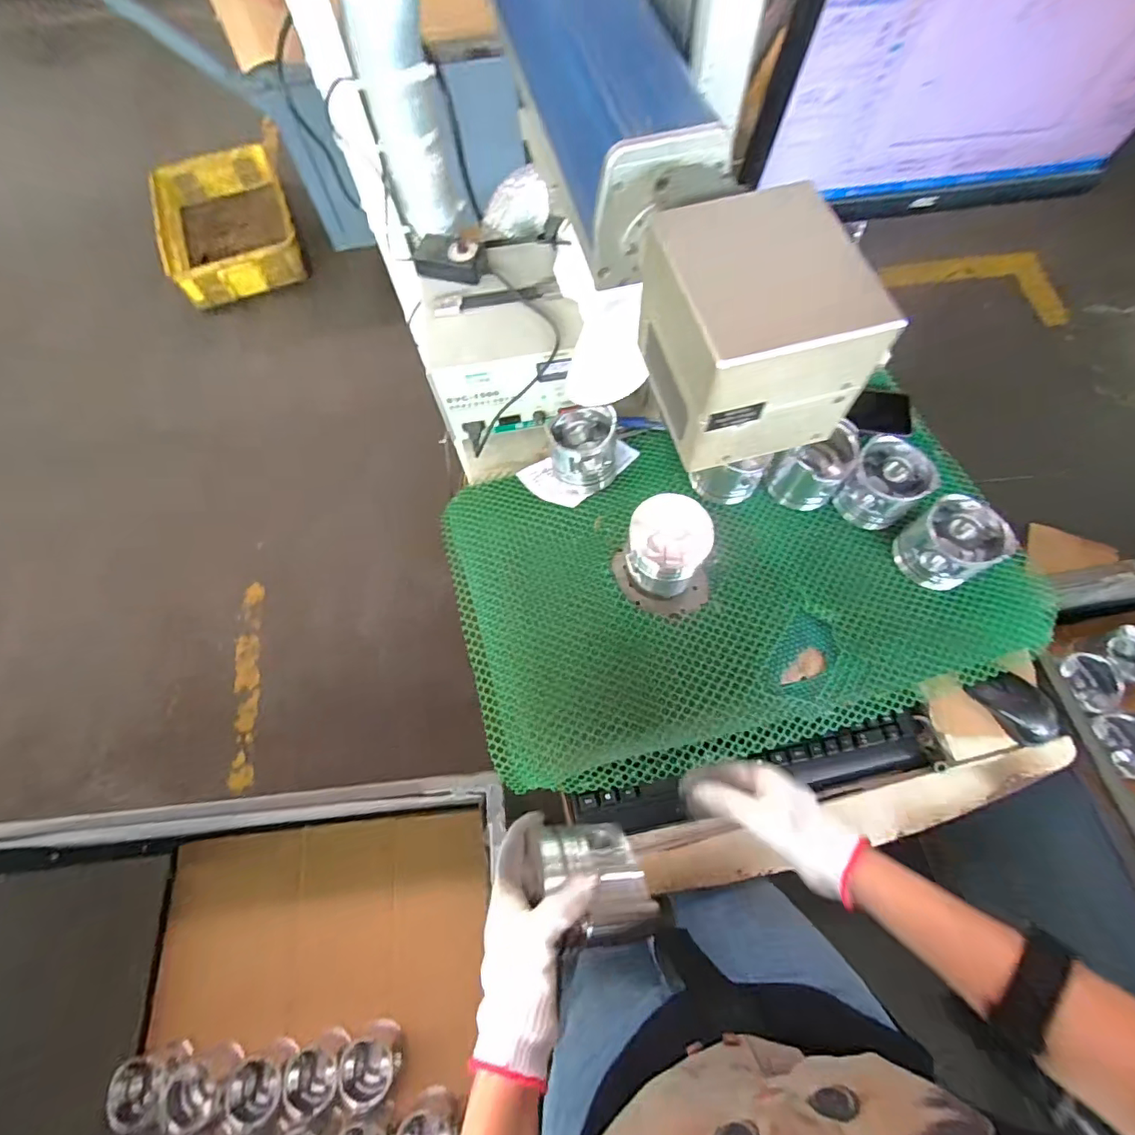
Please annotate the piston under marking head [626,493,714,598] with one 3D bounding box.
[{"bbox_3d":[0.115,-0.021,0.616,0.091,0.117,0.080,8,67,4],"label":"piston under marking head"}]

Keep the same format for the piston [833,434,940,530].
[{"bbox_3d":[0.399,-0.106,0.671,0.087,0.084,0.086,0,67,1],"label":"piston"}]

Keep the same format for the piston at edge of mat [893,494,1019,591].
[{"bbox_3d":[0.460,-0.029,0.638,0.085,0.075,0.089,0,67,1],"label":"piston at edge of mat"}]

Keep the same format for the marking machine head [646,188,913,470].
[{"bbox_3d":[0.104,-0.148,0.317,0.097,0.088,0.134,-13,67,-4],"label":"marking machine head"}]

